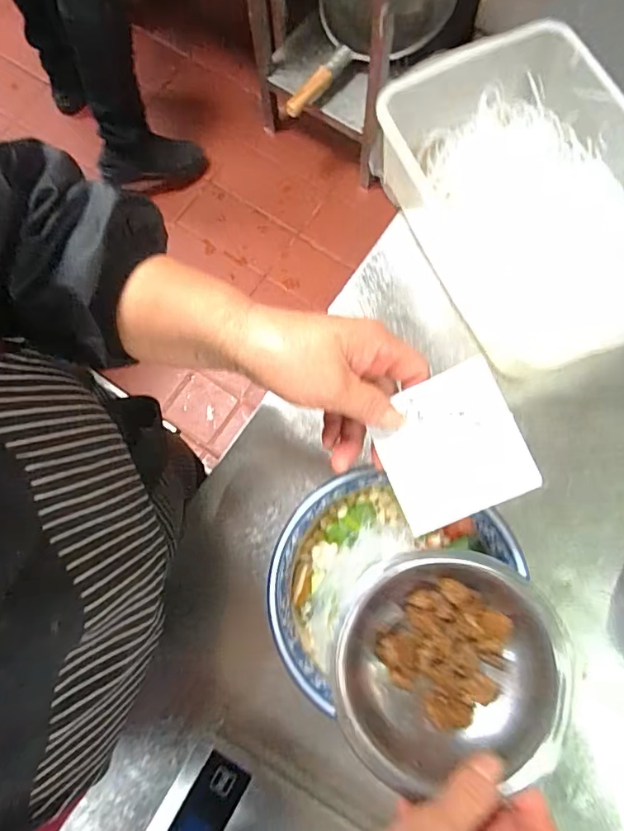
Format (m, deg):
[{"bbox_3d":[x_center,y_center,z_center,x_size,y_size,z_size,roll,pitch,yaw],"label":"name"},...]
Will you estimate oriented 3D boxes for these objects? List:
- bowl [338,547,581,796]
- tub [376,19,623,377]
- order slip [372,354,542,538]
[{"bbox_3d":[0.081,0.150,0.313,0.121,0.052,0.128,0,77,2],"label":"bowl"},{"bbox_3d":[0.195,-0.192,0.455,0.182,0.082,0.291,-28,78,-4],"label":"tub"},{"bbox_3d":[0.079,0.019,0.300,0.078,0.005,0.079,-25,86,12],"label":"order slip"}]

